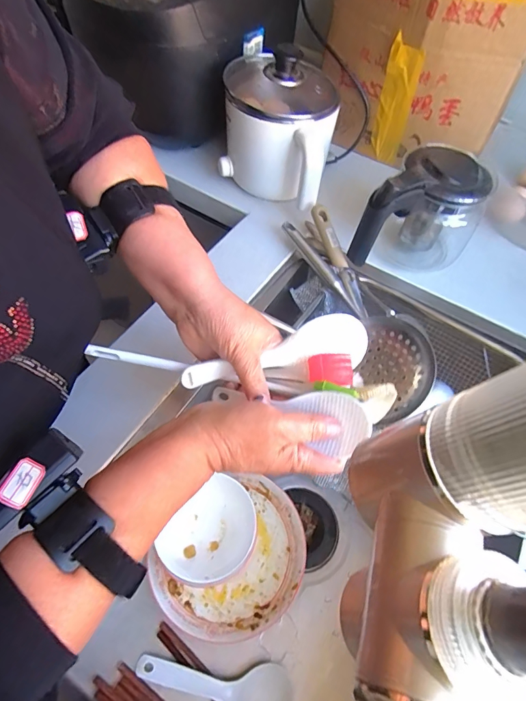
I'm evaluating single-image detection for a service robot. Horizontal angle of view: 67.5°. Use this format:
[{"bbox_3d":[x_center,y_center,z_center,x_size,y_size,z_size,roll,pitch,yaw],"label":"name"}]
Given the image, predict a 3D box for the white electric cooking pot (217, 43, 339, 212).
[{"bbox_3d":[0.019,-0.326,0.578,0.163,0.154,0.196,10,58,1],"label":"white electric cooking pot"}]

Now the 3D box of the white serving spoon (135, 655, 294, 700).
[{"bbox_3d":[-0.055,0.383,0.449,0.181,0.025,0.069,16,58,5],"label":"white serving spoon"}]

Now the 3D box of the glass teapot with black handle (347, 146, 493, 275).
[{"bbox_3d":[0.207,-0.171,0.524,0.159,0.137,0.110,-36,67,-23],"label":"glass teapot with black handle"}]

